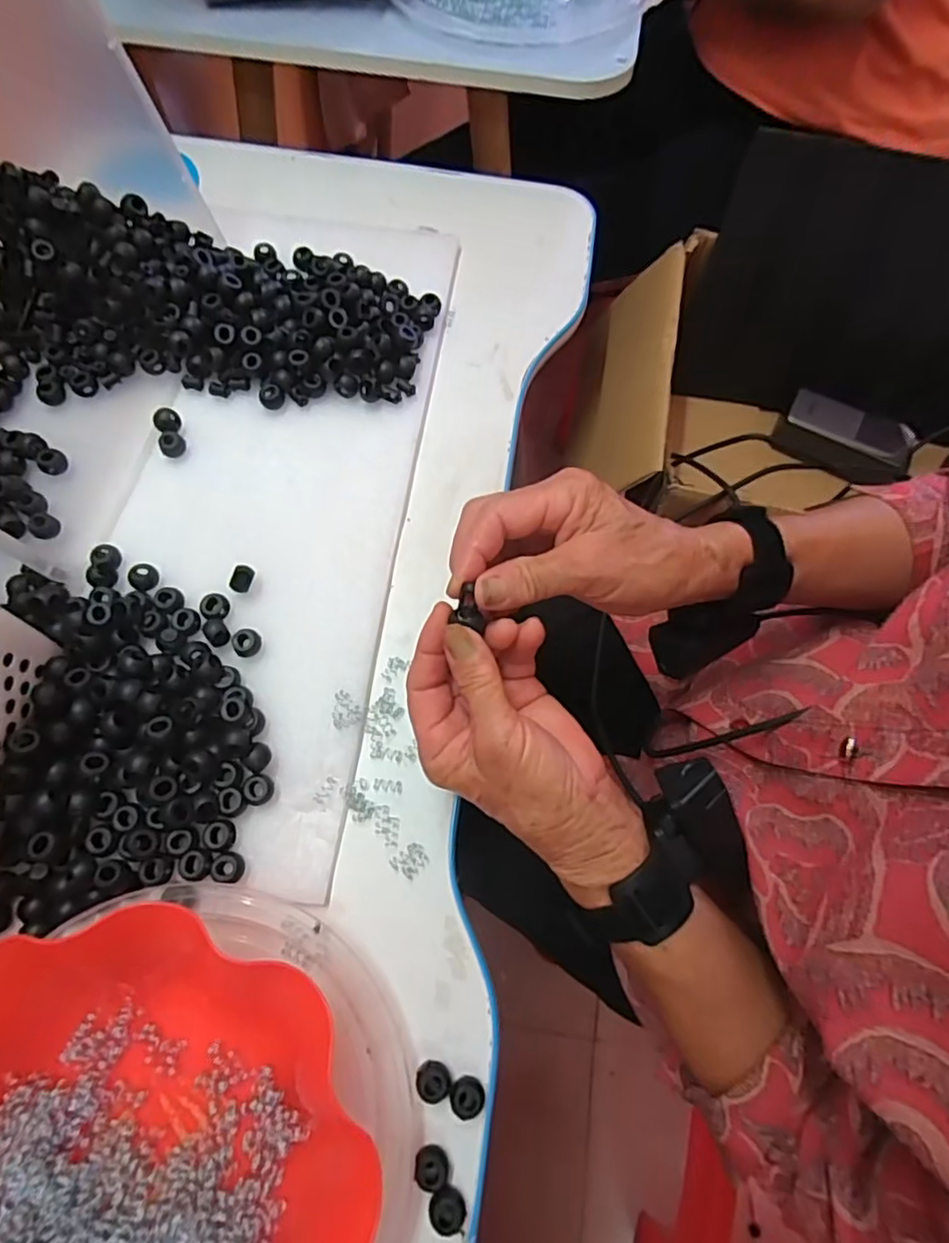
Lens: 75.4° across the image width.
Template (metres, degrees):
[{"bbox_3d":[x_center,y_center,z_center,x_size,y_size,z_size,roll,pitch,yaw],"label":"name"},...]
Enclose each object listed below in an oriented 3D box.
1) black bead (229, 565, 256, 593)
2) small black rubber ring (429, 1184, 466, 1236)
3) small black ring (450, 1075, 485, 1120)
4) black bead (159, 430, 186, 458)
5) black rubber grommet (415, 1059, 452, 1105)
[{"bbox_3d":[-0.150,-0.027,0.397,0.011,0.011,0.017,19,71,4],"label":"black bead"},{"bbox_3d":[-0.013,0.290,0.302,0.018,0.005,0.018,1,70,-2],"label":"small black rubber ring"},{"bbox_3d":[-0.004,0.245,0.316,0.017,0.010,0.016,1,70,-2],"label":"small black ring"},{"bbox_3d":[-0.214,-0.125,0.433,0.017,0.009,0.016,1,70,-2],"label":"black bead"},{"bbox_3d":[-0.022,0.240,0.321,0.018,0.012,0.016,8,70,0],"label":"black rubber grommet"}]

